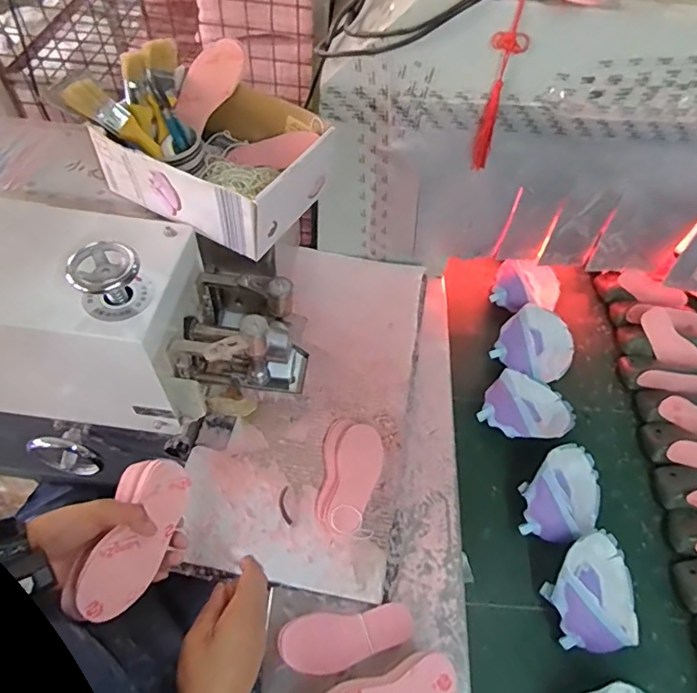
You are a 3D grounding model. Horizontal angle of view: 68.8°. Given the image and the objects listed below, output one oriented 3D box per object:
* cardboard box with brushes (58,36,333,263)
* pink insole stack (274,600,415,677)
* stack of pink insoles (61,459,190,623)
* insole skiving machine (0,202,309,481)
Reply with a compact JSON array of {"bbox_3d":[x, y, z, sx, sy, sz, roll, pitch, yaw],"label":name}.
[{"bbox_3d":[-0.160,-0.251,0.611,0.246,0.118,0.202,26,57,13],"label":"cardboard box with brushes"},{"bbox_3d":[-0.001,0.340,0.592,0.153,0.010,0.059,-5,55,-8],"label":"pink insole stack"},{"bbox_3d":[-0.214,0.189,0.507,0.069,0.041,0.158,40,49,-25],"label":"stack of pink insoles"},{"bbox_3d":[-0.318,0.006,0.652,0.484,0.363,0.210,3,55,-2],"label":"insole skiving machine"}]

